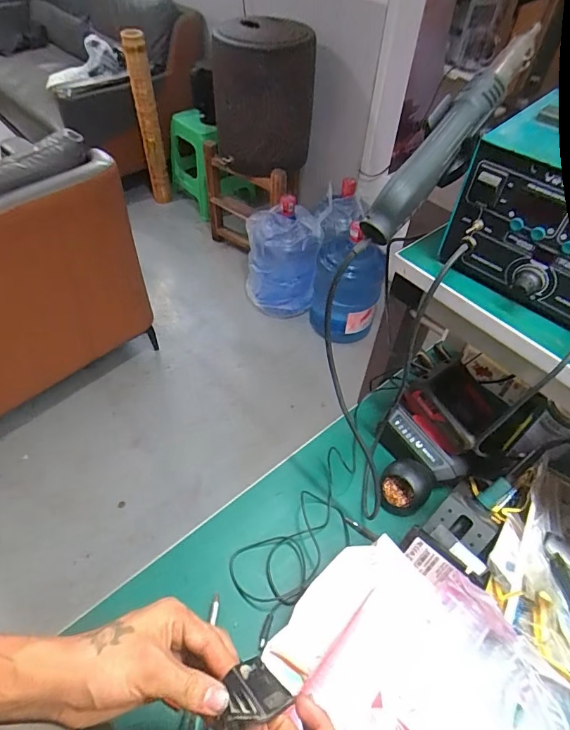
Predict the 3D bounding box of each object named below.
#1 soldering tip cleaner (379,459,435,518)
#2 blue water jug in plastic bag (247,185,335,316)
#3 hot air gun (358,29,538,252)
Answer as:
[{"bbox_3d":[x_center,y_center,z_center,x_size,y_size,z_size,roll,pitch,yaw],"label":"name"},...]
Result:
[{"bbox_3d":[0.171,0.172,0.620,0.070,0.060,0.063,23,53,15],"label":"soldering tip cleaner"},{"bbox_3d":[0.004,-0.441,1.823,0.331,0.446,0.267,3,51,-1],"label":"blue water jug in plastic bag"},{"bbox_3d":[0.153,-0.214,0.408,0.045,0.040,0.233,37,87,24],"label":"hot air gun"}]

